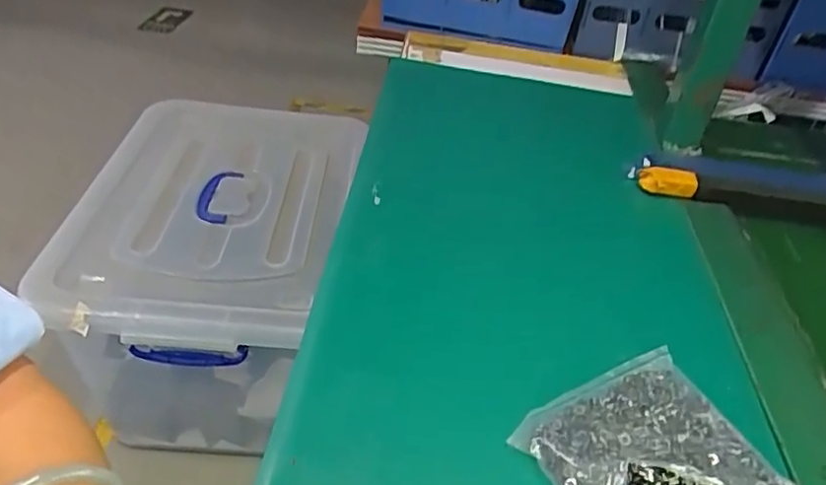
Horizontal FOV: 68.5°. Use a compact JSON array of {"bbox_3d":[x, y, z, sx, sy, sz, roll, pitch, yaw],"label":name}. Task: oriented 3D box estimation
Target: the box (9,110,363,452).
[{"bbox_3d":[-0.362,0.043,1.176,0.451,0.367,0.629,4,40,-4],"label":"box"}]

